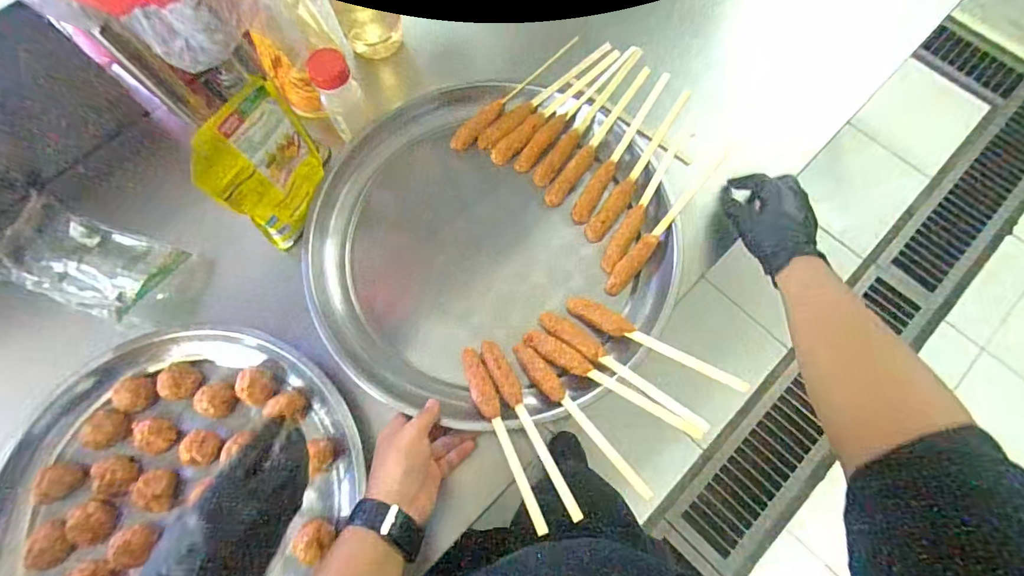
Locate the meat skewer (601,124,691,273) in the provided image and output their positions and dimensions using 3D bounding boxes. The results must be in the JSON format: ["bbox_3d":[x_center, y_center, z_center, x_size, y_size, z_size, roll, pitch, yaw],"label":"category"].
[{"bbox_3d":[0.165,-0.110,0.572,0.027,0.036,0.199,30,75,10],"label":"meat skewer"}]

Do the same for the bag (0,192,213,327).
[{"bbox_3d":[-0.508,-0.028,0.568,0.263,0.048,0.113,16,73,6],"label":"bag"}]

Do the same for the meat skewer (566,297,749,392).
[{"bbox_3d":[0.149,0.057,0.503,0.201,0.016,0.021,28,75,26],"label":"meat skewer"}]

